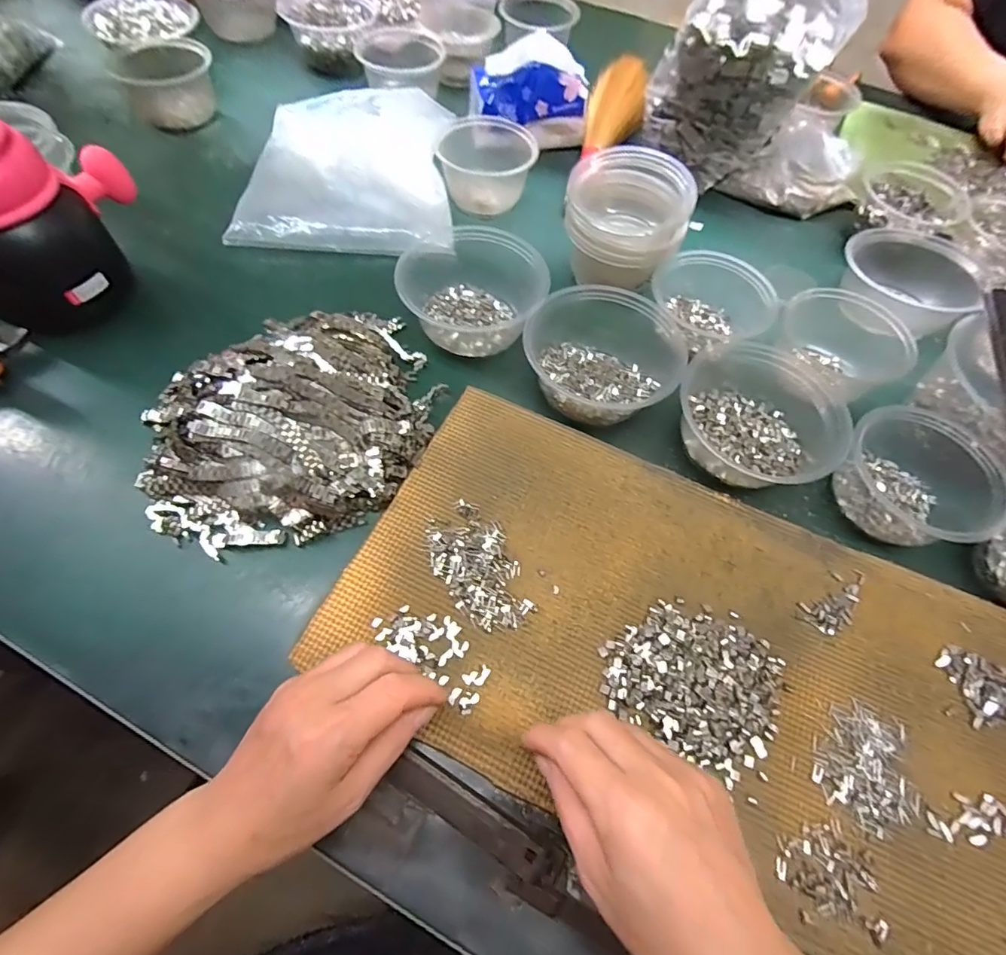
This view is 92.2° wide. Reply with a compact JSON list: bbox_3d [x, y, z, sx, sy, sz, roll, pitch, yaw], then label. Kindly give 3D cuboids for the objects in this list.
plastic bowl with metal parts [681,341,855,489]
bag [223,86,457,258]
[{"bbox_3d":[0.223,-0.062,0.418,0.134,0.048,0.150,35,67,14],"label":"plastic bowl with metal parts"},{"bbox_3d":[-0.173,-0.370,0.566,0.227,0.030,0.263,2,63,-2],"label":"bag"}]

